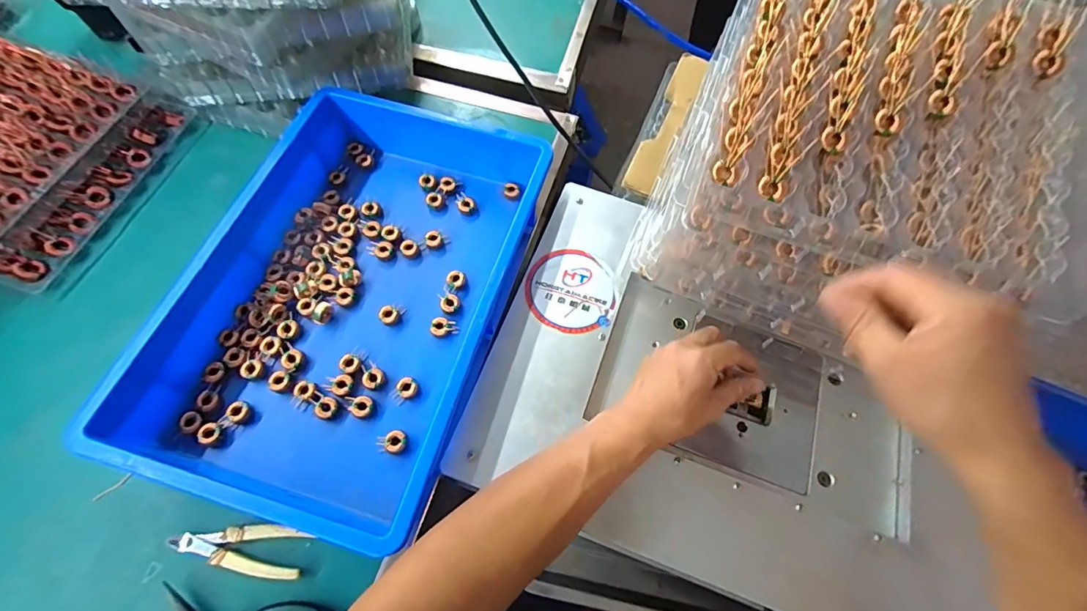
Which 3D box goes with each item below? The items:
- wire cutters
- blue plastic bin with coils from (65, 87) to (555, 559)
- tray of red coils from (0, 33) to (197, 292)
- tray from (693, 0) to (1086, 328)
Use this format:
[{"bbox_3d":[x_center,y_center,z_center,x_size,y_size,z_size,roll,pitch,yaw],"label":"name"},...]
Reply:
[{"bbox_3d":[-0.266,0.213,0.413,0.113,0.015,0.039,8,64,1],"label":"wire cutters"},{"bbox_3d":[-0.187,-0.022,0.489,0.287,0.081,0.439,16,65,5],"label":"blue plastic bin with coils"},{"bbox_3d":[-0.667,-0.197,0.555,0.337,0.067,0.287,18,65,6],"label":"tray of red coils"},{"bbox_3d":[0.289,-0.164,0.392,0.282,0.047,0.296,17,78,6],"label":"tray"}]

